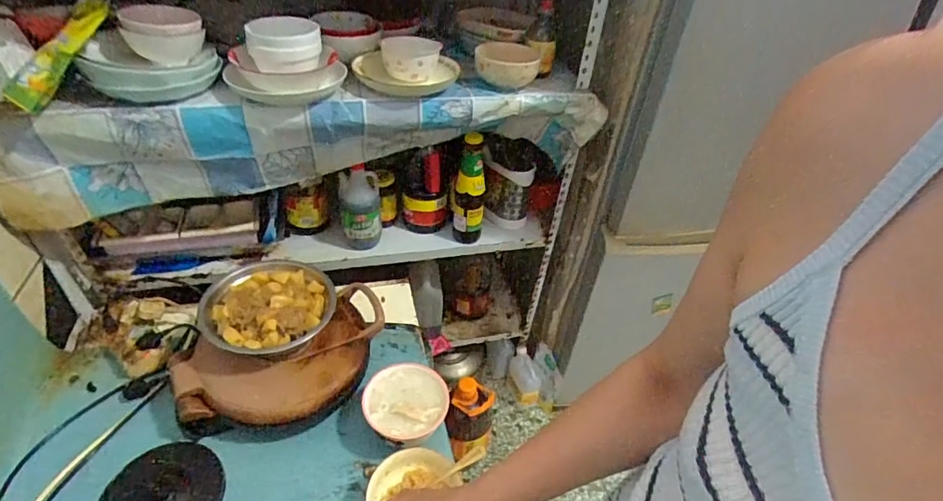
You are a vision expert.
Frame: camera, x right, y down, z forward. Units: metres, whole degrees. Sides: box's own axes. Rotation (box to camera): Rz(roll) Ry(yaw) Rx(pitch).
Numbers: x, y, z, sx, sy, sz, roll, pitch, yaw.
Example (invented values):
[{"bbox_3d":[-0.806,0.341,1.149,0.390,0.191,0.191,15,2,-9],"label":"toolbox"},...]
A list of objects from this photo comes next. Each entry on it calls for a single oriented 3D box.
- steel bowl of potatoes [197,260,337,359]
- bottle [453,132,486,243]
[{"bbox_3d":[-0.331,0.093,0.804,0.208,0.058,0.190,3,41,-3],"label":"steel bowl of potatoes"},{"bbox_3d":[-0.004,-0.134,1.085,0.072,0.258,0.074,5,40,0],"label":"bottle"}]

